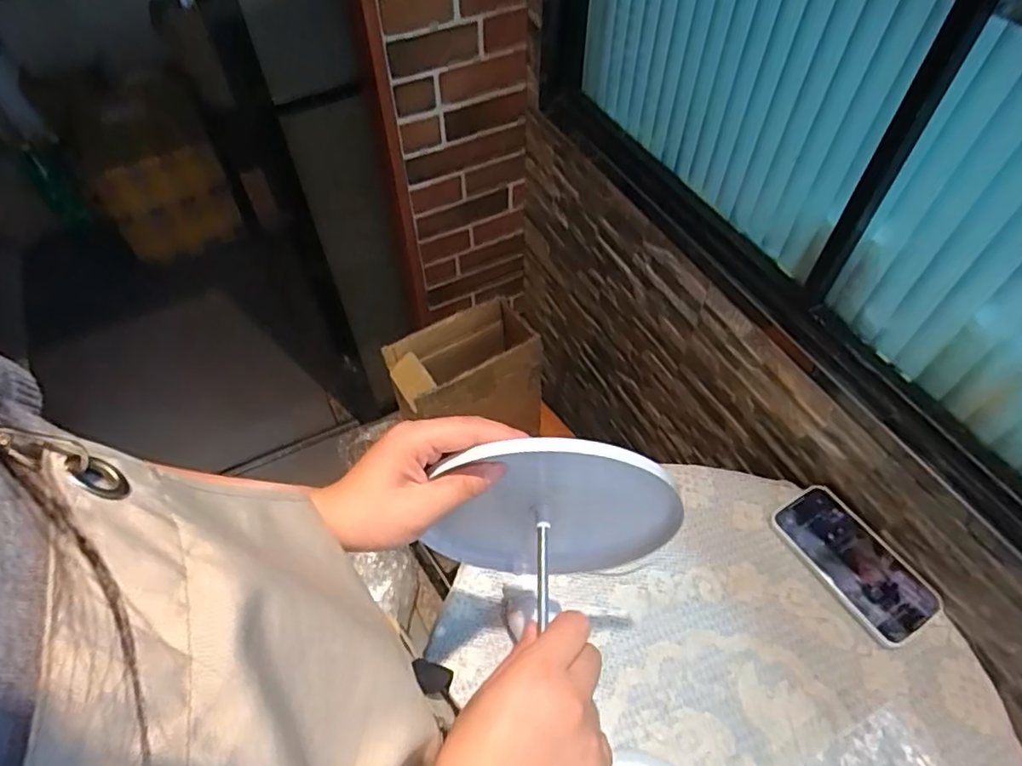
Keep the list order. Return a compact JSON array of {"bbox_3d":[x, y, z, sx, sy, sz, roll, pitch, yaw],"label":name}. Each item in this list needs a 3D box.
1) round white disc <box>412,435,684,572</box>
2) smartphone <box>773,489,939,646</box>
[{"bbox_3d":[0.030,0.097,0.441,0.177,0.187,0.016,1,54,1],"label":"round white disc"},{"bbox_3d":[0.363,0.188,0.645,0.087,0.017,0.166,-26,58,-17],"label":"smartphone"}]

